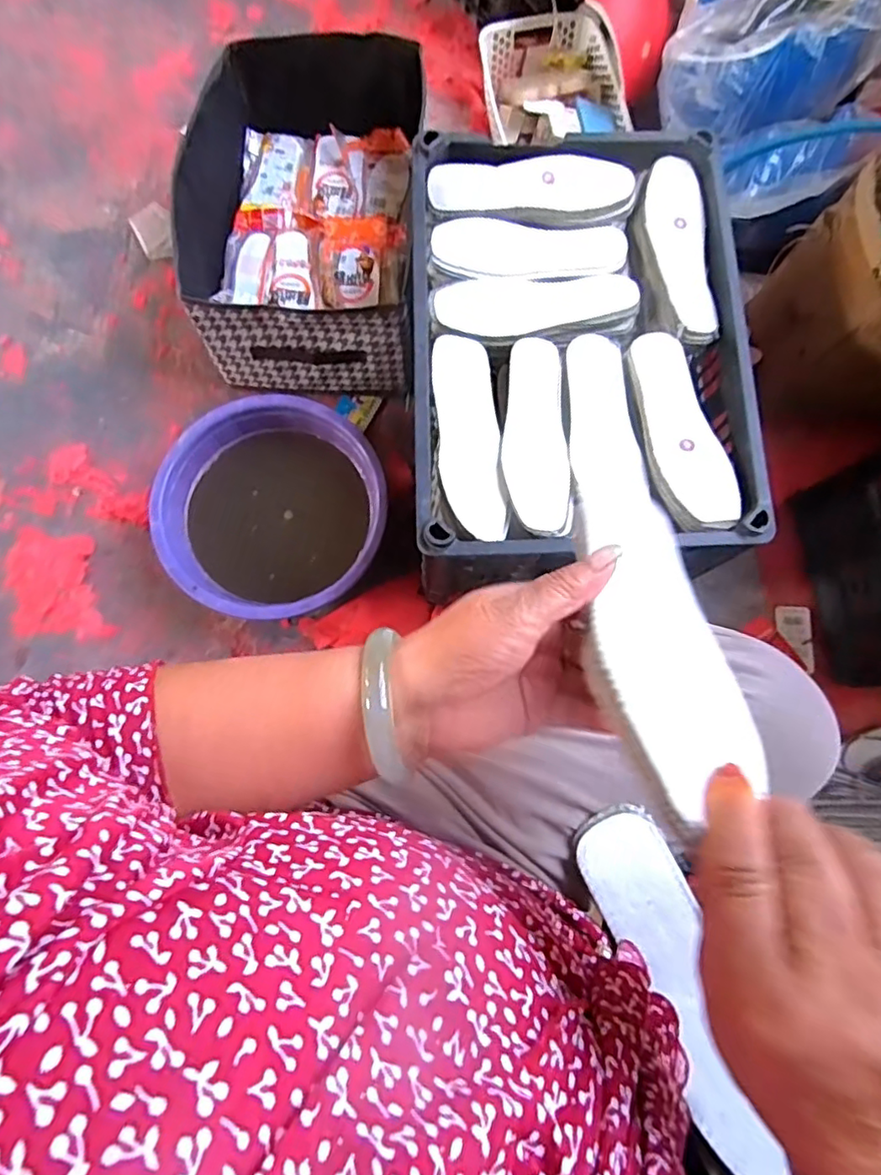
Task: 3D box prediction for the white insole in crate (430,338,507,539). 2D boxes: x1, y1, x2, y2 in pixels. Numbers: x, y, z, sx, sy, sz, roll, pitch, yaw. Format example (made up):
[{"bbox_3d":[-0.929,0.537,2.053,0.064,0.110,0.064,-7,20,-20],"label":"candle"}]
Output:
[{"bbox_3d":[0.028,-0.157,0.619,0.063,0.014,0.223,-3,81,-2],"label":"white insole in crate"}]

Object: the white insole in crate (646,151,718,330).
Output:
[{"bbox_3d":[0.265,-0.379,0.661,0.058,0.013,0.211,-2,81,-2],"label":"white insole in crate"}]

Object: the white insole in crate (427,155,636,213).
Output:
[{"bbox_3d":[0.101,-0.455,0.680,0.224,0.026,0.059,0,81,-2],"label":"white insole in crate"}]

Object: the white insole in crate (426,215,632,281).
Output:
[{"bbox_3d":[0.101,-0.382,0.676,0.217,0.018,0.071,2,80,-1],"label":"white insole in crate"}]

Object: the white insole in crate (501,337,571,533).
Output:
[{"bbox_3d":[0.099,-0.164,0.617,0.066,0.020,0.222,2,78,0],"label":"white insole in crate"}]

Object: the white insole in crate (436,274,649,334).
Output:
[{"bbox_3d":[0.106,-0.314,0.656,0.219,0.014,0.066,-6,78,-1],"label":"white insole in crate"}]

